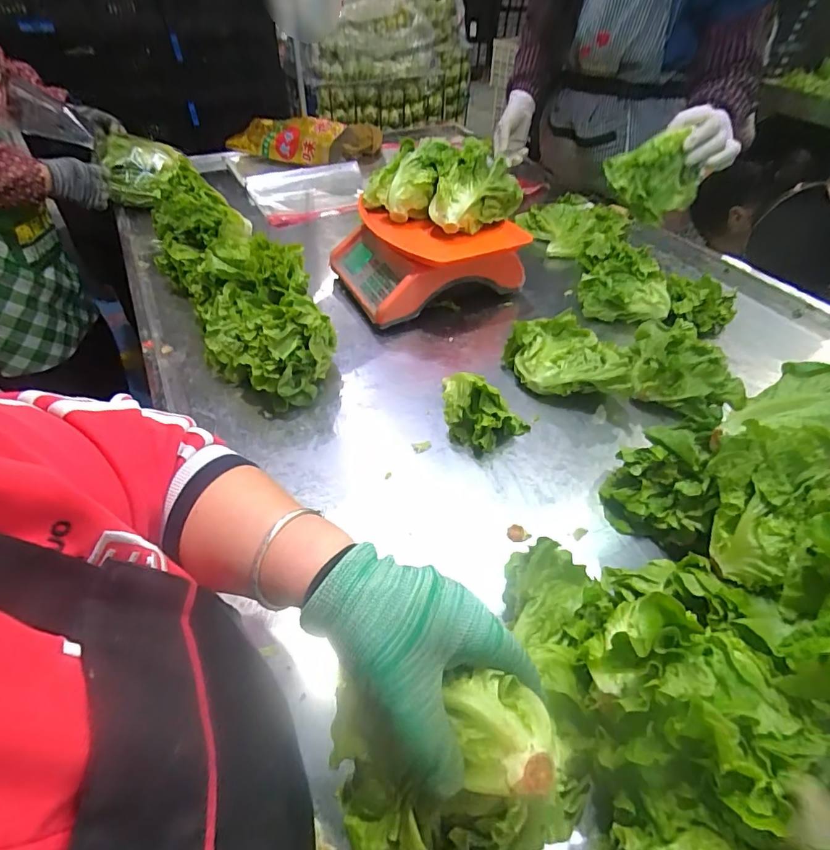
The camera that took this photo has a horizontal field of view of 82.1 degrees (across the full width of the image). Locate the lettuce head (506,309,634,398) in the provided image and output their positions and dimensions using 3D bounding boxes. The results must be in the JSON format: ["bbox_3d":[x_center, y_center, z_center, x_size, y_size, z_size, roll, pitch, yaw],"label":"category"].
[{"bbox_3d":[0.225,-0.096,0.710,0.181,0.079,0.120,18,48,16],"label":"lettuce head"}]

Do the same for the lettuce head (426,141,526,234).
[{"bbox_3d":[0.106,-0.402,0.805,0.157,0.105,0.146,2,46,0],"label":"lettuce head"}]

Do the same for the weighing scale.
[{"bbox_3d":[0.011,-0.311,0.881,0.276,0.132,0.268,-17,48,-18],"label":"weighing scale"}]

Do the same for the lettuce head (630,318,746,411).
[{"bbox_3d":[0.386,-0.081,0.687,0.147,0.100,0.102,13,47,11],"label":"lettuce head"}]

